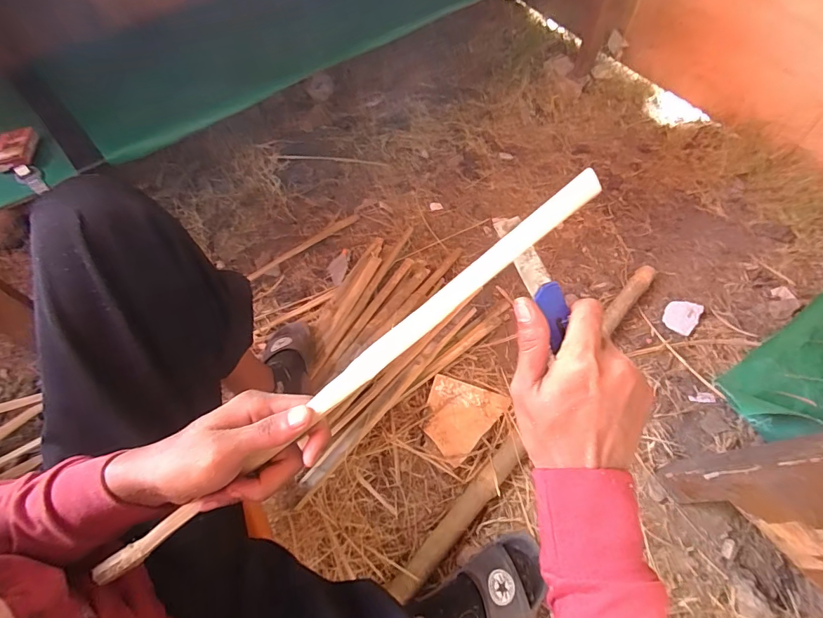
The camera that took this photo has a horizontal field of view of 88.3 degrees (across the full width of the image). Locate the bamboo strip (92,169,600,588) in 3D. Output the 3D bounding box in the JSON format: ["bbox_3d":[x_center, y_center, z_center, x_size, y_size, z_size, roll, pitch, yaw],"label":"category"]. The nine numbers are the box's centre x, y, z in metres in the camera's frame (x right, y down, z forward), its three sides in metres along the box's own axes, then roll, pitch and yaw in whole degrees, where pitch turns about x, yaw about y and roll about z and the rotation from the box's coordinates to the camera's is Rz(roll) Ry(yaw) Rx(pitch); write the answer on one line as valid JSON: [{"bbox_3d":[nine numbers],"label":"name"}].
[{"bbox_3d":[-0.059,0.061,0.277,0.425,0.012,0.018,-39,66,10],"label":"bamboo strip"}]

